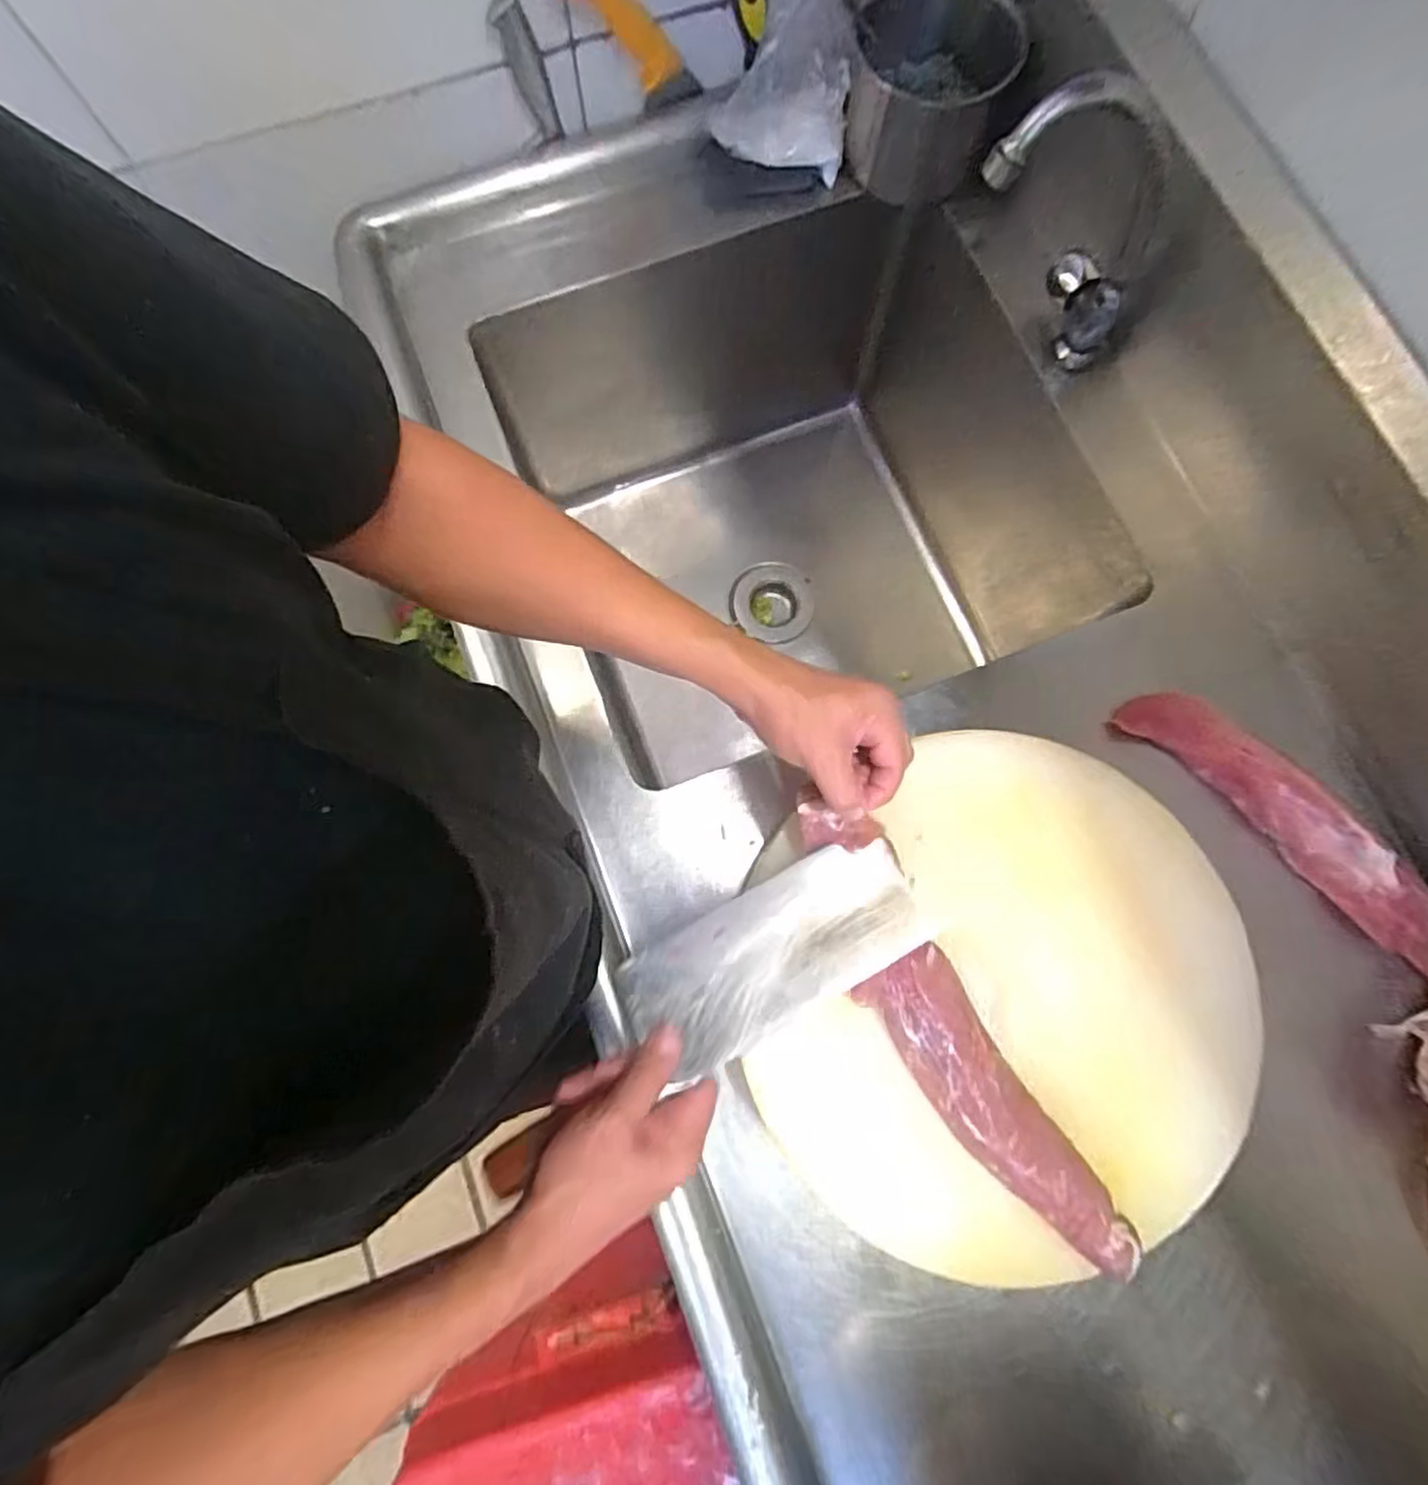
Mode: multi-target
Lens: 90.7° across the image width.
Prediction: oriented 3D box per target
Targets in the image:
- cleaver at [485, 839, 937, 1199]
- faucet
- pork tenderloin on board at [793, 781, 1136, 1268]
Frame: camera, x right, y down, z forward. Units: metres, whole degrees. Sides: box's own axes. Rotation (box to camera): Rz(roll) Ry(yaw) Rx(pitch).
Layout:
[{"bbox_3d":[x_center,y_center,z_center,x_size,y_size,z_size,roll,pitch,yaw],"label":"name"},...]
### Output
[{"bbox_3d":[-0.008,0.160,0.442,0.295,0.027,0.081,-30,80,-6],"label":"cleaver"},{"bbox_3d":[0.291,-0.413,0.557,0.095,0.276,0.073,-19,76,33],"label":"faucet"},{"bbox_3d":[0.149,0.184,0.457,0.061,0.050,0.337,-32,83,-7],"label":"pork tenderloin on board"}]

